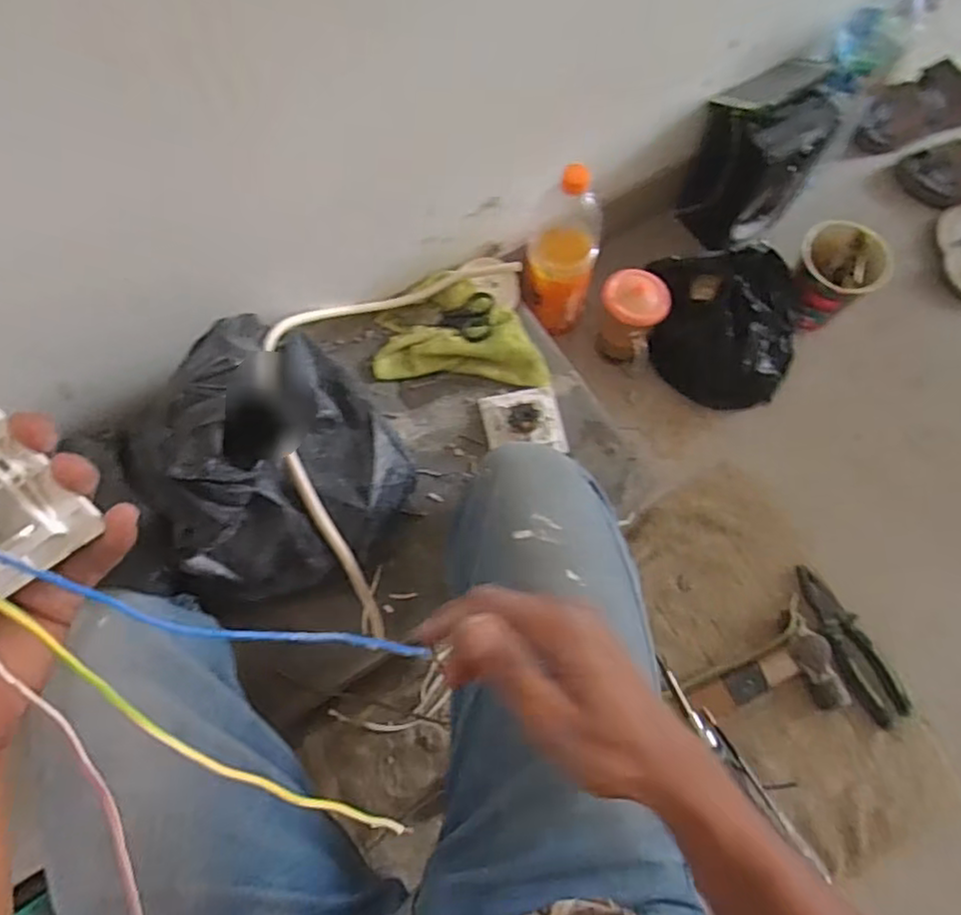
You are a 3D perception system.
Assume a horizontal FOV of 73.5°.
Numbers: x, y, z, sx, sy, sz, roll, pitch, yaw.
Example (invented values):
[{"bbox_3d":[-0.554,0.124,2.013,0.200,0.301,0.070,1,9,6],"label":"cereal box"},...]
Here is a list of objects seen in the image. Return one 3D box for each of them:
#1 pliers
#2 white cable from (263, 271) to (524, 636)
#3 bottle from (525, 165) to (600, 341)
[{"bbox_3d":[0.424,0.216,0.745,0.050,0.017,0.184,-31,76,-9],"label":"pliers"},{"bbox_3d":[-0.120,-0.072,0.691,0.204,0.107,0.472,17,74,5],"label":"white cable"},{"bbox_3d":[0.102,-0.250,0.808,0.084,0.238,0.071,8,73,2],"label":"bottle"}]

